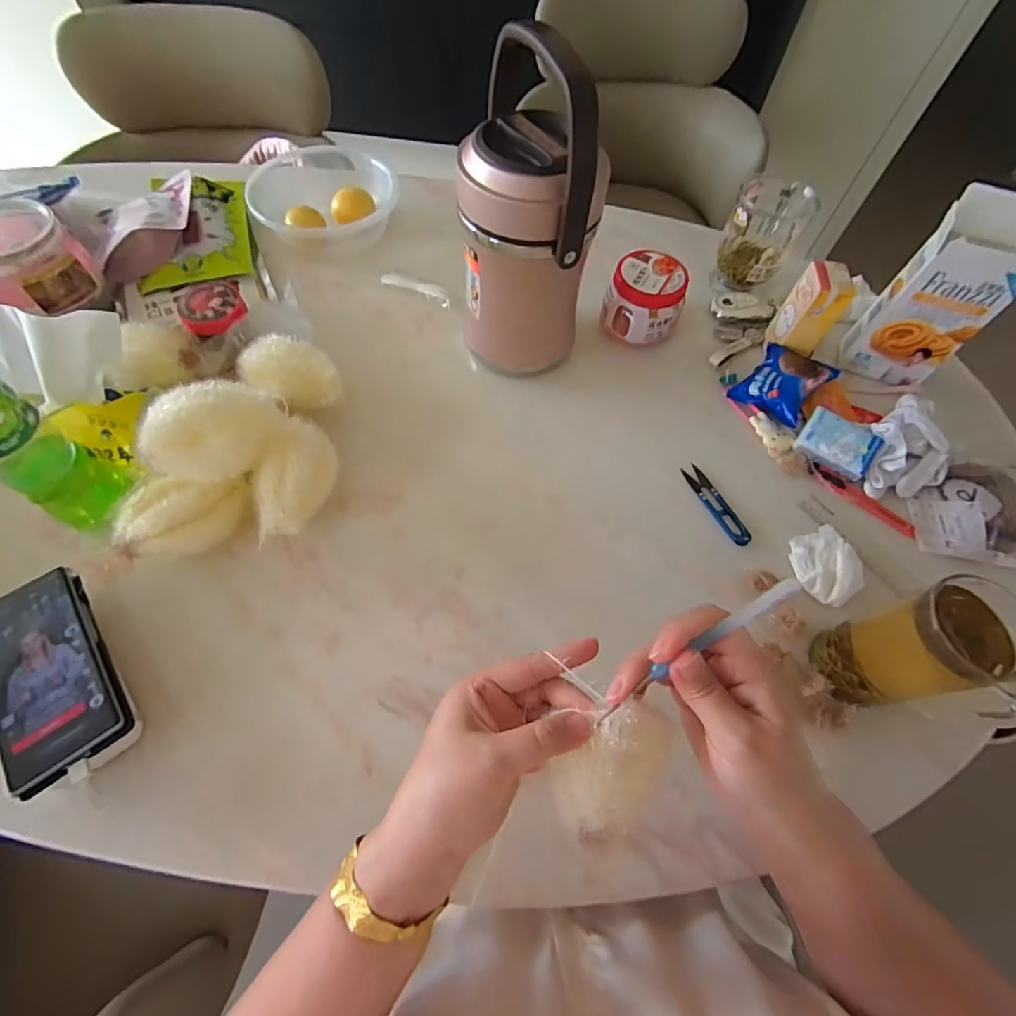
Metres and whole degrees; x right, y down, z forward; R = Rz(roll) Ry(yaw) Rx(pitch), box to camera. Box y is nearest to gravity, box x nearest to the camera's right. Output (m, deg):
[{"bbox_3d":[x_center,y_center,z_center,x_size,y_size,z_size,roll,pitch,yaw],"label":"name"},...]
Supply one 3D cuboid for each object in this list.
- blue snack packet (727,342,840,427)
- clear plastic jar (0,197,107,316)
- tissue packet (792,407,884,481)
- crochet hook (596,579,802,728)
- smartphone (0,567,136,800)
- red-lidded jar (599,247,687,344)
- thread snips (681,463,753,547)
[{"bbox_3d":[0.318,-0.145,0.566,0.081,0.038,0.091,39,68,17],"label":"blue snack packet"},{"bbox_3d":[-0.521,-0.270,0.523,0.111,0.074,0.104,39,67,16],"label":"clear plastic jar"},{"bbox_3d":[0.356,-0.069,0.529,0.073,0.025,0.058,30,81,14],"label":"tissue packet"},{"bbox_3d":[0.100,0.076,0.261,0.129,0.009,0.009,-34,67,-1],"label":"crochet hook"},{"bbox_3d":[-0.353,0.122,0.373,0.078,0.017,0.164,-33,65,-18],"label":"smartphone"},{"bbox_3d":[0.170,-0.253,0.600,0.088,0.071,0.088,0,63,-1],"label":"red-lidded jar"},{"bbox_3d":[0.217,-0.005,0.507,0.023,0.007,0.099,-22,65,-11],"label":"thread snips"}]

